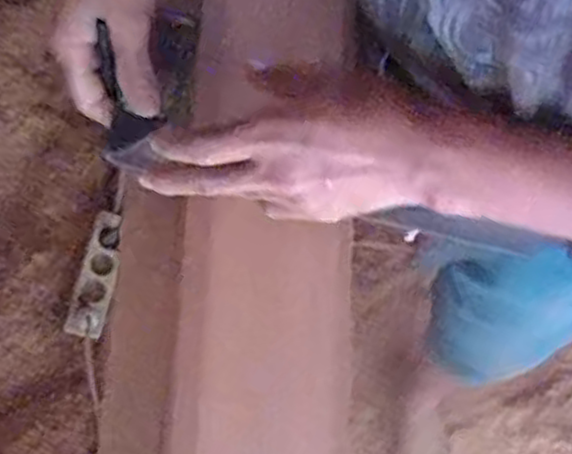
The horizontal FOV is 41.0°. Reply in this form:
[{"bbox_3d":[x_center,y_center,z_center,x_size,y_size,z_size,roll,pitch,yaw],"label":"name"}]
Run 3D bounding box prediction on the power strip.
[{"bbox_3d":[-0.295,0.073,1.198,0.058,0.038,0.197,11,73,3],"label":"power strip"}]

